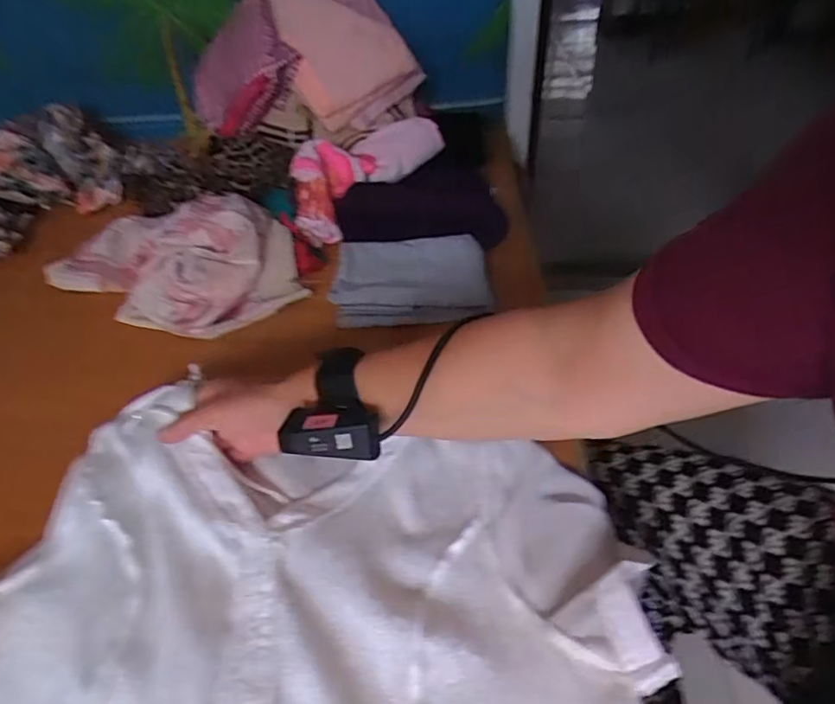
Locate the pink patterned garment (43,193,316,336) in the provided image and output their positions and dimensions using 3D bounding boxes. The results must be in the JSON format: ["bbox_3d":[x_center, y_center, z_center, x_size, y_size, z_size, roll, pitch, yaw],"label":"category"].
[{"bbox_3d":[-0.293,-0.121,0.695,0.314,0.087,0.182,14,46,18],"label":"pink patterned garment"}]

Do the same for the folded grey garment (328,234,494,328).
[{"bbox_3d":[-0.008,-0.087,0.675,0.176,0.031,0.127,-5,43,-1],"label":"folded grey garment"}]

